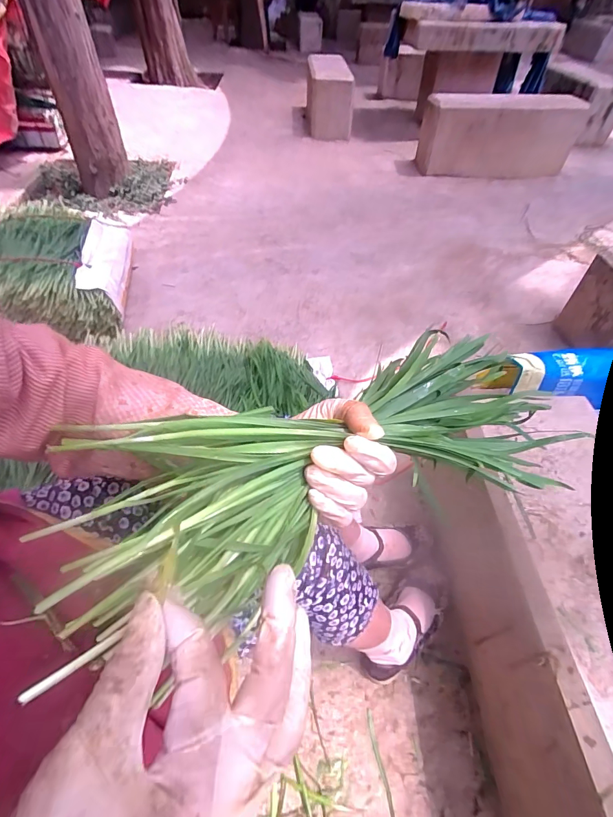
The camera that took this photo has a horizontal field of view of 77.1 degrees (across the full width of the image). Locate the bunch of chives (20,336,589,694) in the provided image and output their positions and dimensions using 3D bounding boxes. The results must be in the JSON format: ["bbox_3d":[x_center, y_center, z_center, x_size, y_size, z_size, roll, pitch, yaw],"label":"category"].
[{"bbox_3d":[0.007,0.043,0.299,0.392,0.079,0.139,-18,51,-15],"label":"bunch of chives"}]

